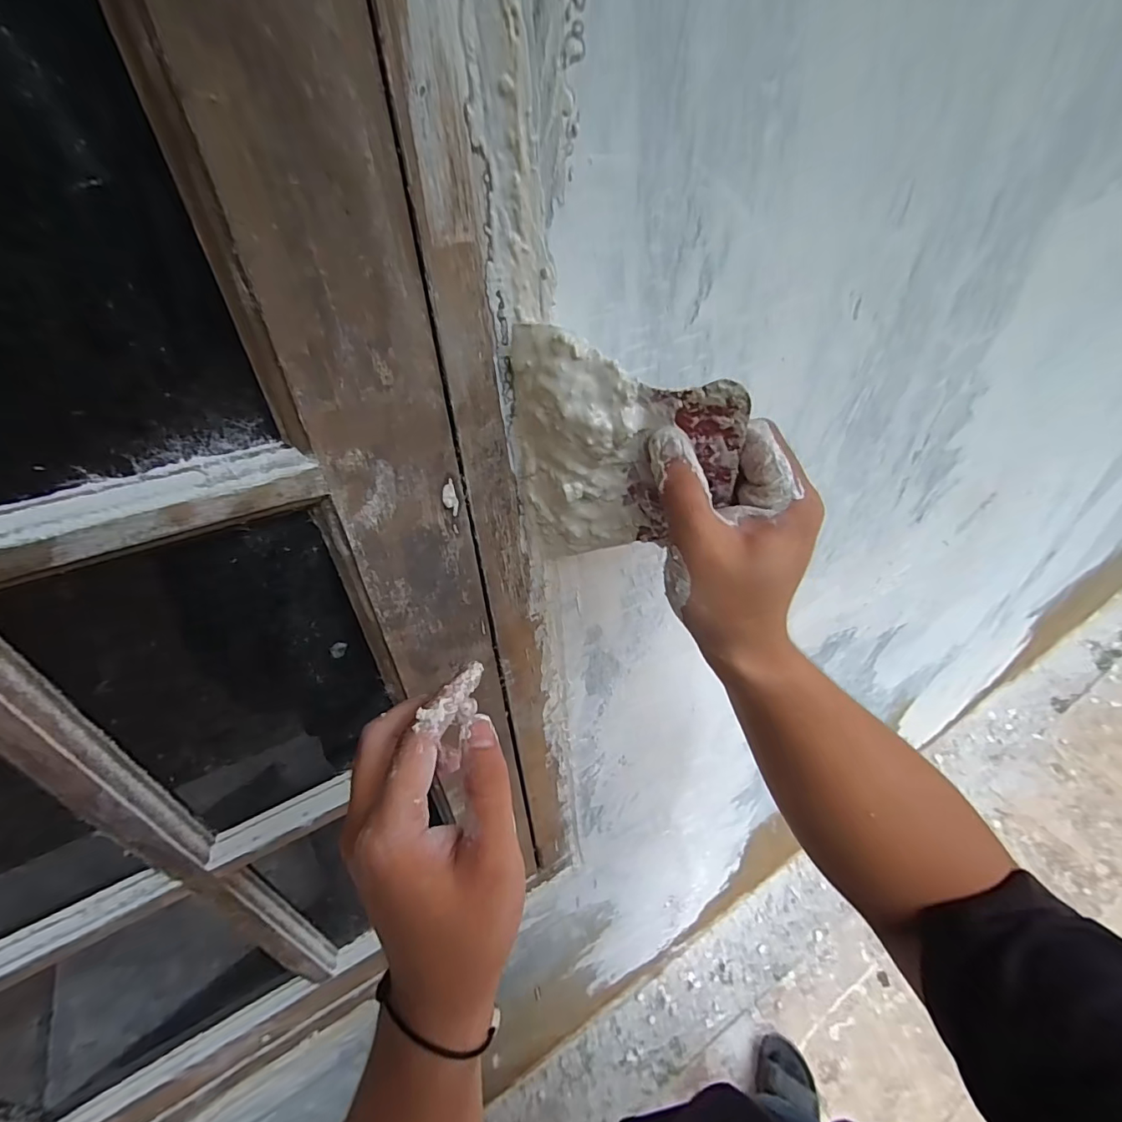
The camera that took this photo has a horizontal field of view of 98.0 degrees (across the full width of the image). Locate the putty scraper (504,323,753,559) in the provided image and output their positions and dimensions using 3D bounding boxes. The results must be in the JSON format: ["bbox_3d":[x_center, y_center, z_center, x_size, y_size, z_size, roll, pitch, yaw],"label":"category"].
[{"bbox_3d":[0.027,-0.045,0.230,0.105,0.109,0.016,10,39,18],"label":"putty scraper"}]

